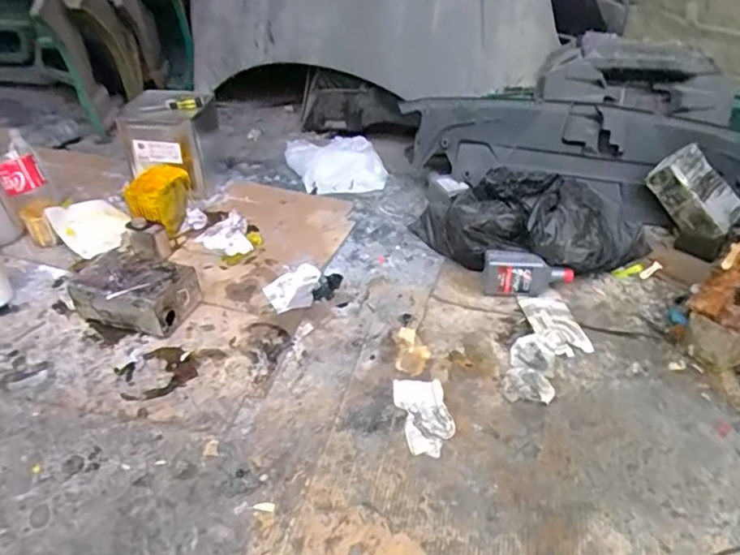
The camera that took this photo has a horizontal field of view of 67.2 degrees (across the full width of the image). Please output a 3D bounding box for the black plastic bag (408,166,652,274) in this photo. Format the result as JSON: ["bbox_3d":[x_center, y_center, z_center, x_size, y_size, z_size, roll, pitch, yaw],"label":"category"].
[{"bbox_3d":[0.435,-0.136,1.514,0.624,0.202,0.304,7,36,11],"label":"black plastic bag"}]

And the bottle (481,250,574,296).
[{"bbox_3d":[0.403,-0.010,1.422,0.223,0.100,0.074,0,35,1],"label":"bottle"}]

